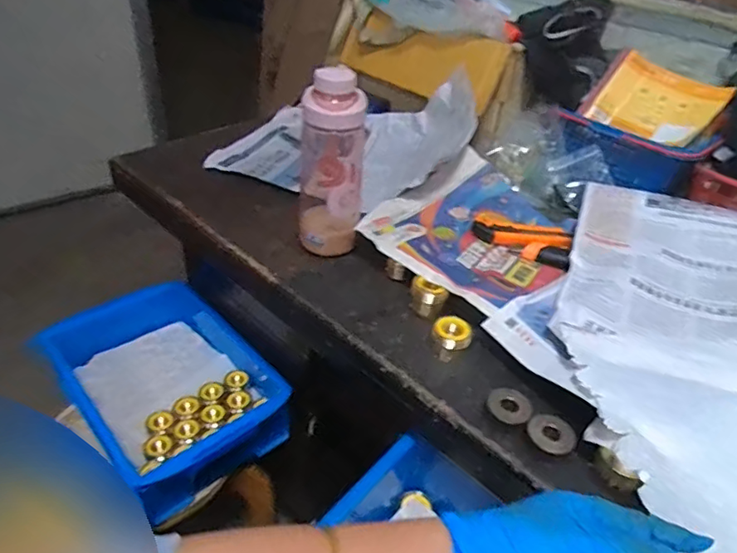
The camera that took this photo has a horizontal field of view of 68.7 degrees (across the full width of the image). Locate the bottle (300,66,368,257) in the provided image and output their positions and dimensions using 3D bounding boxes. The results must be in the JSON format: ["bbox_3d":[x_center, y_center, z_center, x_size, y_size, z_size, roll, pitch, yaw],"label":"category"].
[{"bbox_3d":[-0.043,-0.131,0.626,0.070,0.203,0.083,0,37,-7],"label":"bottle"}]

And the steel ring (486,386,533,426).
[{"bbox_3d":[0.128,0.116,0.488,0.038,0.010,0.034,21,40,20],"label":"steel ring"}]

